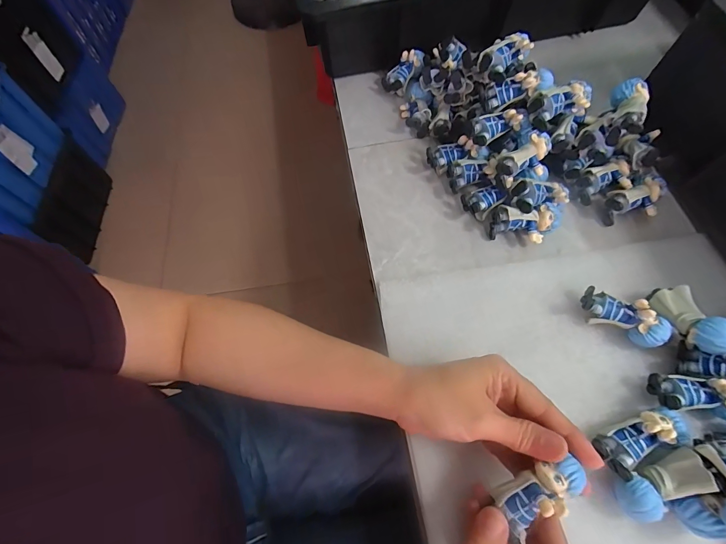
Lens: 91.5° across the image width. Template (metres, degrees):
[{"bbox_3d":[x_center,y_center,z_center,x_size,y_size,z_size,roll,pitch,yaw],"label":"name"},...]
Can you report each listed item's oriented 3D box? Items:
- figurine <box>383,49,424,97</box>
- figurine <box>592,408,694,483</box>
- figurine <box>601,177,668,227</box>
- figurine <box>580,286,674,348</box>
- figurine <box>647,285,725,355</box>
[{"bbox_3d":[0.050,-0.235,0.411,0.027,0.022,0.057,44,93,18],"label":"figurine"},{"bbox_3d":[0.196,0.118,0.249,0.060,0.036,0.026,-25,67,-9],"label":"figurine"},{"bbox_3d":[0.256,-0.066,0.332,0.053,0.024,0.033,-18,66,-6],"label":"figurine"},{"bbox_3d":[0.208,0.037,0.285,0.063,0.033,0.027,37,72,17],"label":"figurine"},{"bbox_3d":[0.253,0.040,0.275,0.024,0.031,0.060,-12,40,-3],"label":"figurine"}]

